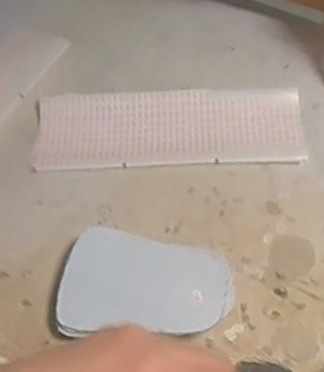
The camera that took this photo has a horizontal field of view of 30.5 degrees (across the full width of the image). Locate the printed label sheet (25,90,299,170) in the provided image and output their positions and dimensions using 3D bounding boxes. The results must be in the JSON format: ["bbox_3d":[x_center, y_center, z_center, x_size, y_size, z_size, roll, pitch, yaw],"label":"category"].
[{"bbox_3d":[0.004,-0.045,0.458,0.199,0.005,0.071,-1,56,2],"label":"printed label sheet"}]

